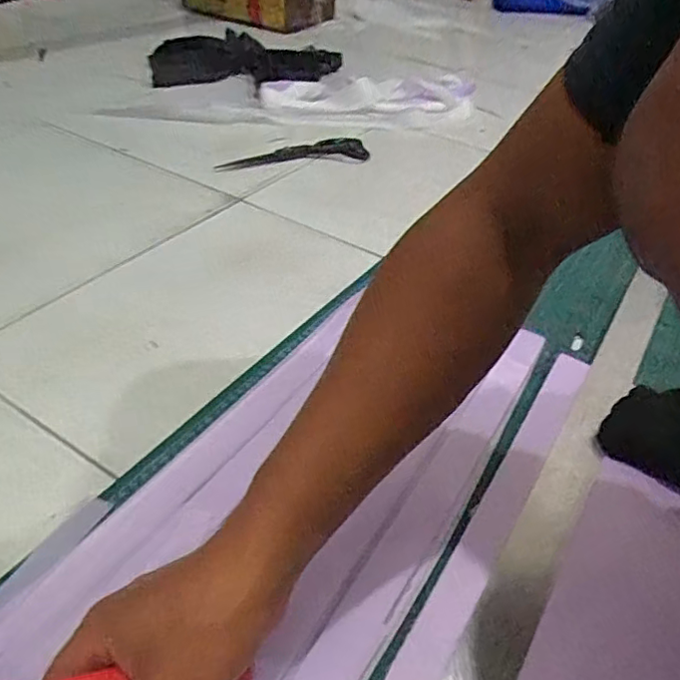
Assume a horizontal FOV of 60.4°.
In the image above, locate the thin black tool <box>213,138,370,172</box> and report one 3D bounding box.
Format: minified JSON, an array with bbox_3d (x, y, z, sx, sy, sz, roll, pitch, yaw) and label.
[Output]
[{"bbox_3d":[-0.064,-0.282,0.901,0.246,0.012,0.079,-20,46,-27],"label":"thin black tool"}]

